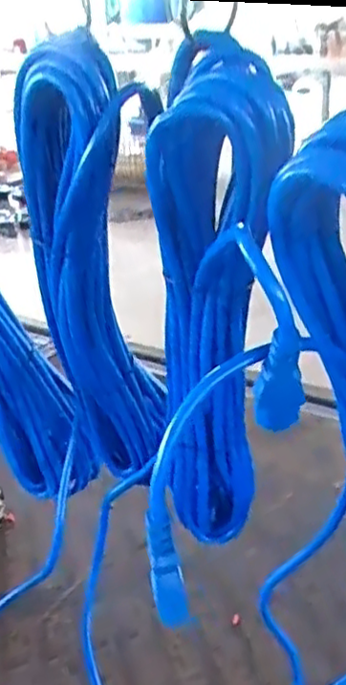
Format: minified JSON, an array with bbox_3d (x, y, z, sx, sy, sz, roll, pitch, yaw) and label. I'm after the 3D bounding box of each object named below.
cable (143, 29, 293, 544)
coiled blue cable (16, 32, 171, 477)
[{"bbox_3d":[0.027,-0.002,0.449,0.077,0.346,0.067,-3,27,0],"label":"cable"},{"bbox_3d":[-0.049,-0.030,0.477,0.082,0.328,0.070,-7,28,-9],"label":"coiled blue cable"}]

